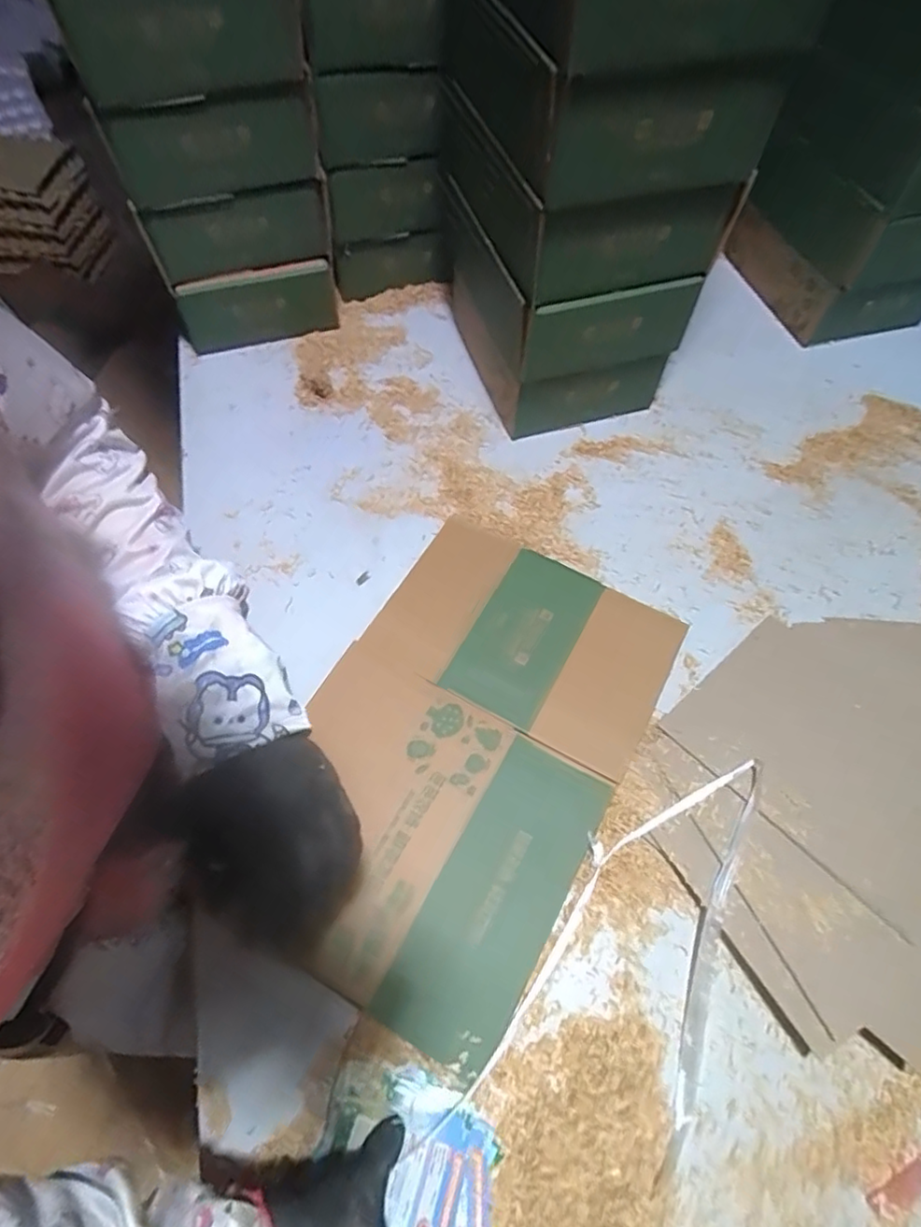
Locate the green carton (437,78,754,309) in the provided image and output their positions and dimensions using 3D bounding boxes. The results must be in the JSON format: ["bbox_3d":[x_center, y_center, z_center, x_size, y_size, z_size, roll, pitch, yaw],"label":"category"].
[{"bbox_3d":[0.106,-0.446,0.622,0.193,0.096,0.278,-20,64,-13],"label":"green carton"}]

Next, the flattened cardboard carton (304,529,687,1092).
[{"bbox_3d":[0.002,0.111,0.541,0.273,0.026,0.420,27,63,12],"label":"flattened cardboard carton"}]

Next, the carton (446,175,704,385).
[{"bbox_3d":[0.114,-0.398,0.694,0.202,0.095,0.261,-13,63,-10],"label":"carton"}]

